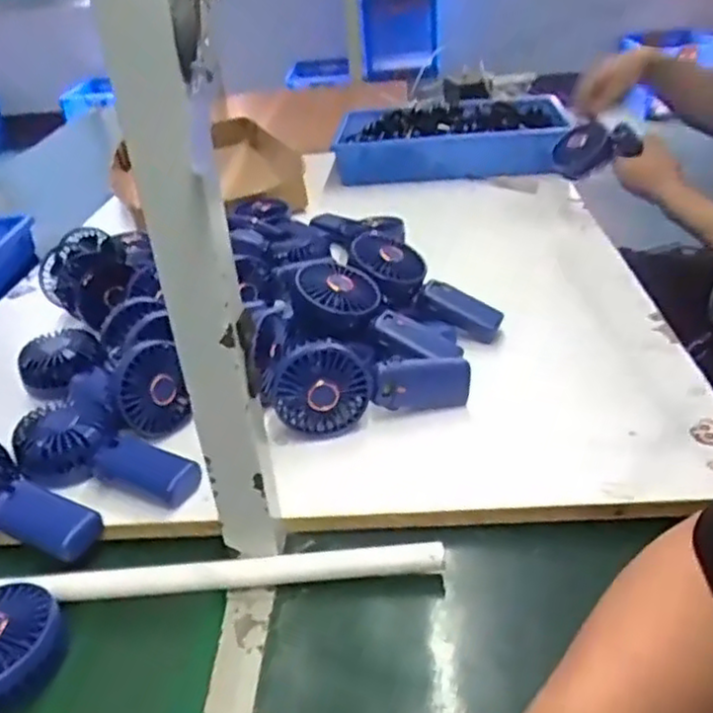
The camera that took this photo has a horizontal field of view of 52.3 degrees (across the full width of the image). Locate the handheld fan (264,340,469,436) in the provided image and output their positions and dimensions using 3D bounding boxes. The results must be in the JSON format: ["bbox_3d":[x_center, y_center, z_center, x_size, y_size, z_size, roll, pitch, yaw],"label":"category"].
[{"bbox_3d":[0.015,0.026,0.667,0.184,0.090,0.037,-6,30,-2],"label":"handheld fan"}]

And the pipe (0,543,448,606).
[{"bbox_3d":[-0.273,0.176,0.548,0.675,0.018,0.020,-4,30,2],"label":"pipe"}]

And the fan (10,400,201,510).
[{"bbox_3d":[-0.222,0.089,0.634,0.192,0.036,0.068,10,33,24],"label":"fan"}]

